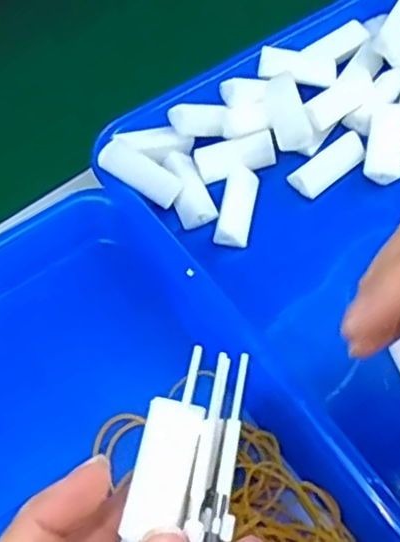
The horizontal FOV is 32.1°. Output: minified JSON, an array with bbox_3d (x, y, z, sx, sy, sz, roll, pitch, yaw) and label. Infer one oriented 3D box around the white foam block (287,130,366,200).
[{"bbox_3d":[0.075,-0.061,0.399,0.046,0.012,0.018,-35,63,-16],"label":"white foam block"}]

